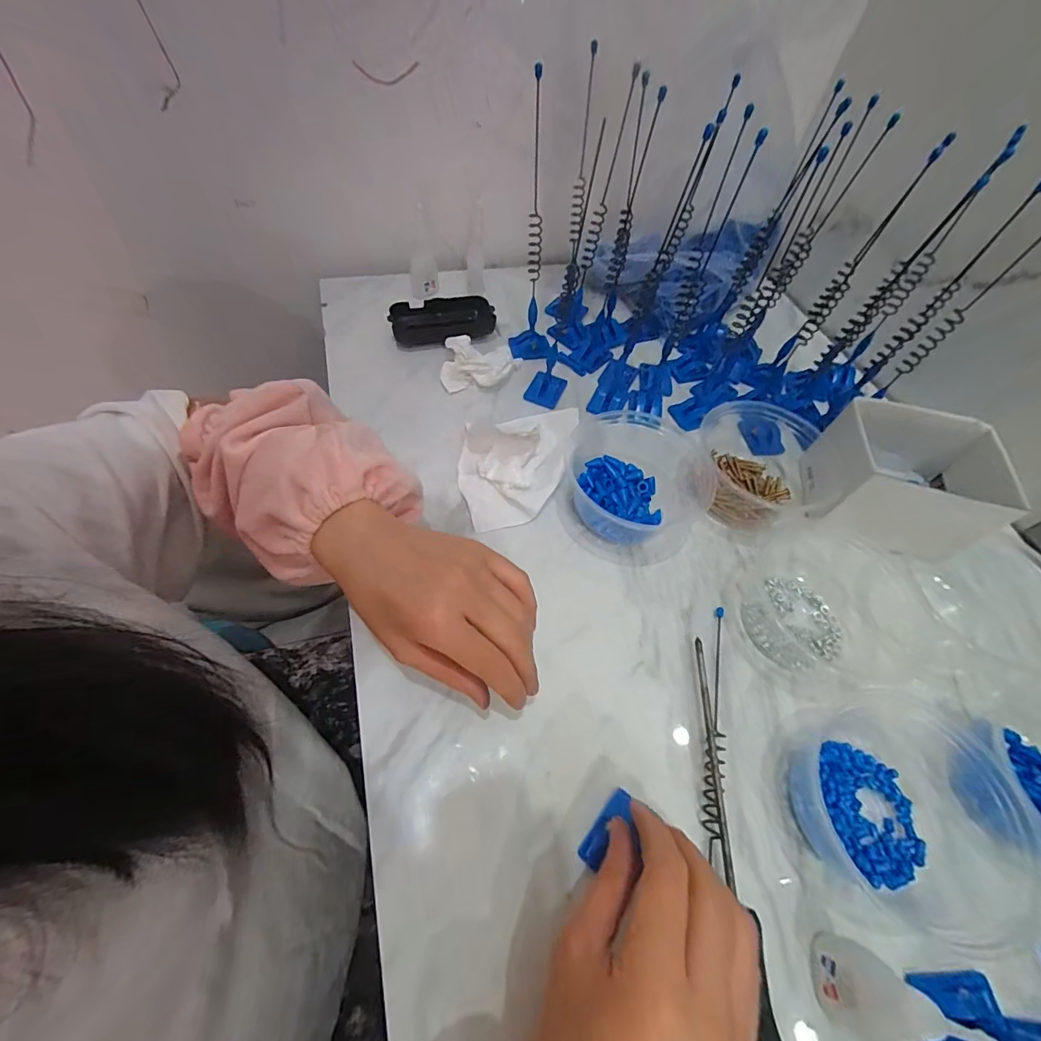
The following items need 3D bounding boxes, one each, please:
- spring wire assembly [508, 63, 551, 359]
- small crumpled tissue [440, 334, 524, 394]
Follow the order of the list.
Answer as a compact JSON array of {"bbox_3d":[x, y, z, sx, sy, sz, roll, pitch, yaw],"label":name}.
[{"bbox_3d":[0.018,-0.264,0.416,0.045,0.222,0.084,7,59,0],"label":"spring wire assembly"},{"bbox_3d":[-0.039,-0.163,0.460,0.083,0.027,0.049,-5,60,-7],"label":"small crumpled tissue"}]

